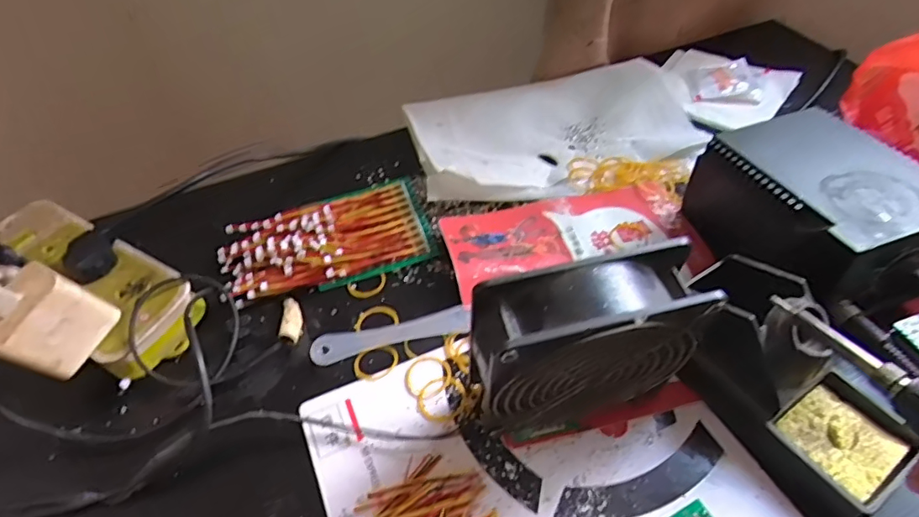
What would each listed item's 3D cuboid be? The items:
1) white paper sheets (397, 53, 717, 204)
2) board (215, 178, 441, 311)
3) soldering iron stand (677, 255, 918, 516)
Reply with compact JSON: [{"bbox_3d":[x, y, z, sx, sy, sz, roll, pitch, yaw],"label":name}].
[{"bbox_3d":[0.095,-0.135,0.527,0.281,0.029,0.143,-16,50,-11],"label":"white paper sheets"},{"bbox_3d":[-0.110,-0.018,0.448,0.167,0.022,0.088,-17,50,-12],"label":"board"},{"bbox_3d":[0.196,0.065,0.323,0.071,0.077,0.150,-26,52,-19],"label":"soldering iron stand"}]

